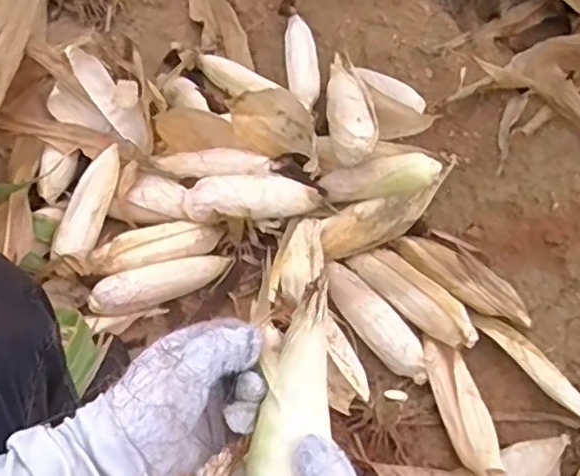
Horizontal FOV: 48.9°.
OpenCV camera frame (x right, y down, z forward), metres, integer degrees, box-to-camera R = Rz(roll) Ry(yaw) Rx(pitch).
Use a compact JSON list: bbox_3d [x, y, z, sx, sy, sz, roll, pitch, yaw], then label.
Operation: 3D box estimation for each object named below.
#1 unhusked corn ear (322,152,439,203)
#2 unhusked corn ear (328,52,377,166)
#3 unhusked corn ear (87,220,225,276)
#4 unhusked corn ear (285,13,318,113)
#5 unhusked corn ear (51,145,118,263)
[{"bbox_3d":[0.129,-0.088,0.943,0.186,0.043,0.047,-10,57,27],"label":"unhusked corn ear"},{"bbox_3d":[0.093,-0.214,1.005,0.068,0.053,0.250,0,49,-3],"label":"unhusked corn ear"},{"bbox_3d":[-0.197,0.010,0.942,0.189,0.041,0.052,-17,63,-12],"label":"unhusked corn ear"},{"bbox_3d":[0.021,-0.303,1.091,0.054,0.043,0.180,-2,61,-4],"label":"unhusked corn ear"},{"bbox_3d":[-0.294,-0.052,0.936,0.056,0.040,0.190,17,76,6],"label":"unhusked corn ear"}]

